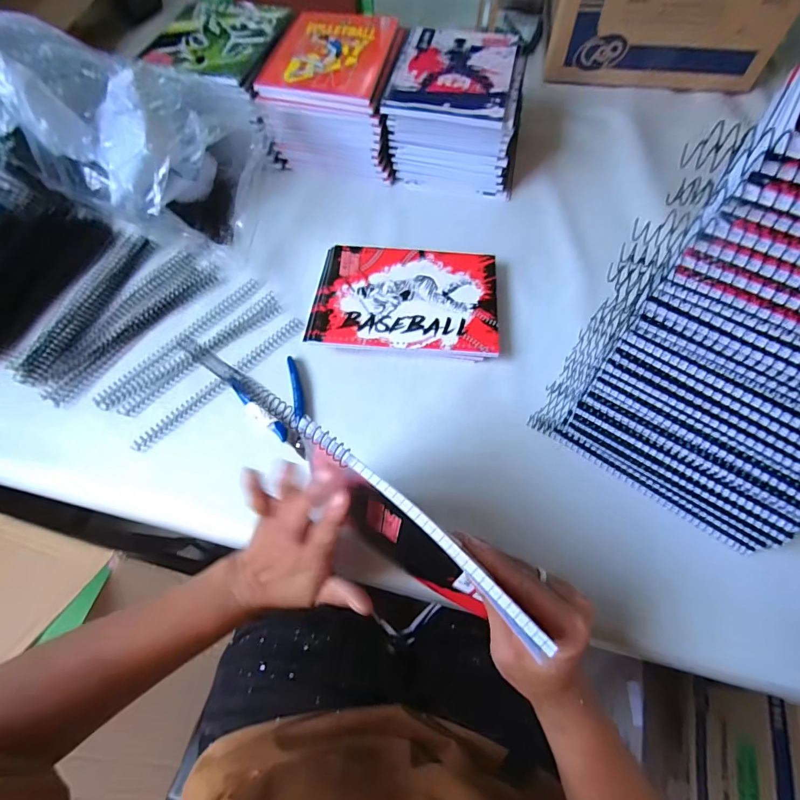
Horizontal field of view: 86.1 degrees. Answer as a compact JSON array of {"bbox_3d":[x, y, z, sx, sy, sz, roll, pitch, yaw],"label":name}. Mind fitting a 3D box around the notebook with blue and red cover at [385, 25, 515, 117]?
[{"bbox_3d":[0.069,-0.426,0.553,0.148,0.006,0.189,11,65,6],"label":"notebook with blue and red cover"}]

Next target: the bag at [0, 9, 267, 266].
[{"bbox_3d":[-0.431,-0.324,0.524,0.508,0.173,0.230,10,65,6],"label":"bag"}]

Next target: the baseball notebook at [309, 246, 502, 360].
[{"bbox_3d":[0.006,-0.115,0.505,0.211,0.024,0.149,6,64,4],"label":"baseball notebook"}]

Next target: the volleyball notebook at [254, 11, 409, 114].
[{"bbox_3d":[-0.086,-0.461,0.571,0.158,0.010,0.208,10,65,6],"label":"volleyball notebook"}]

